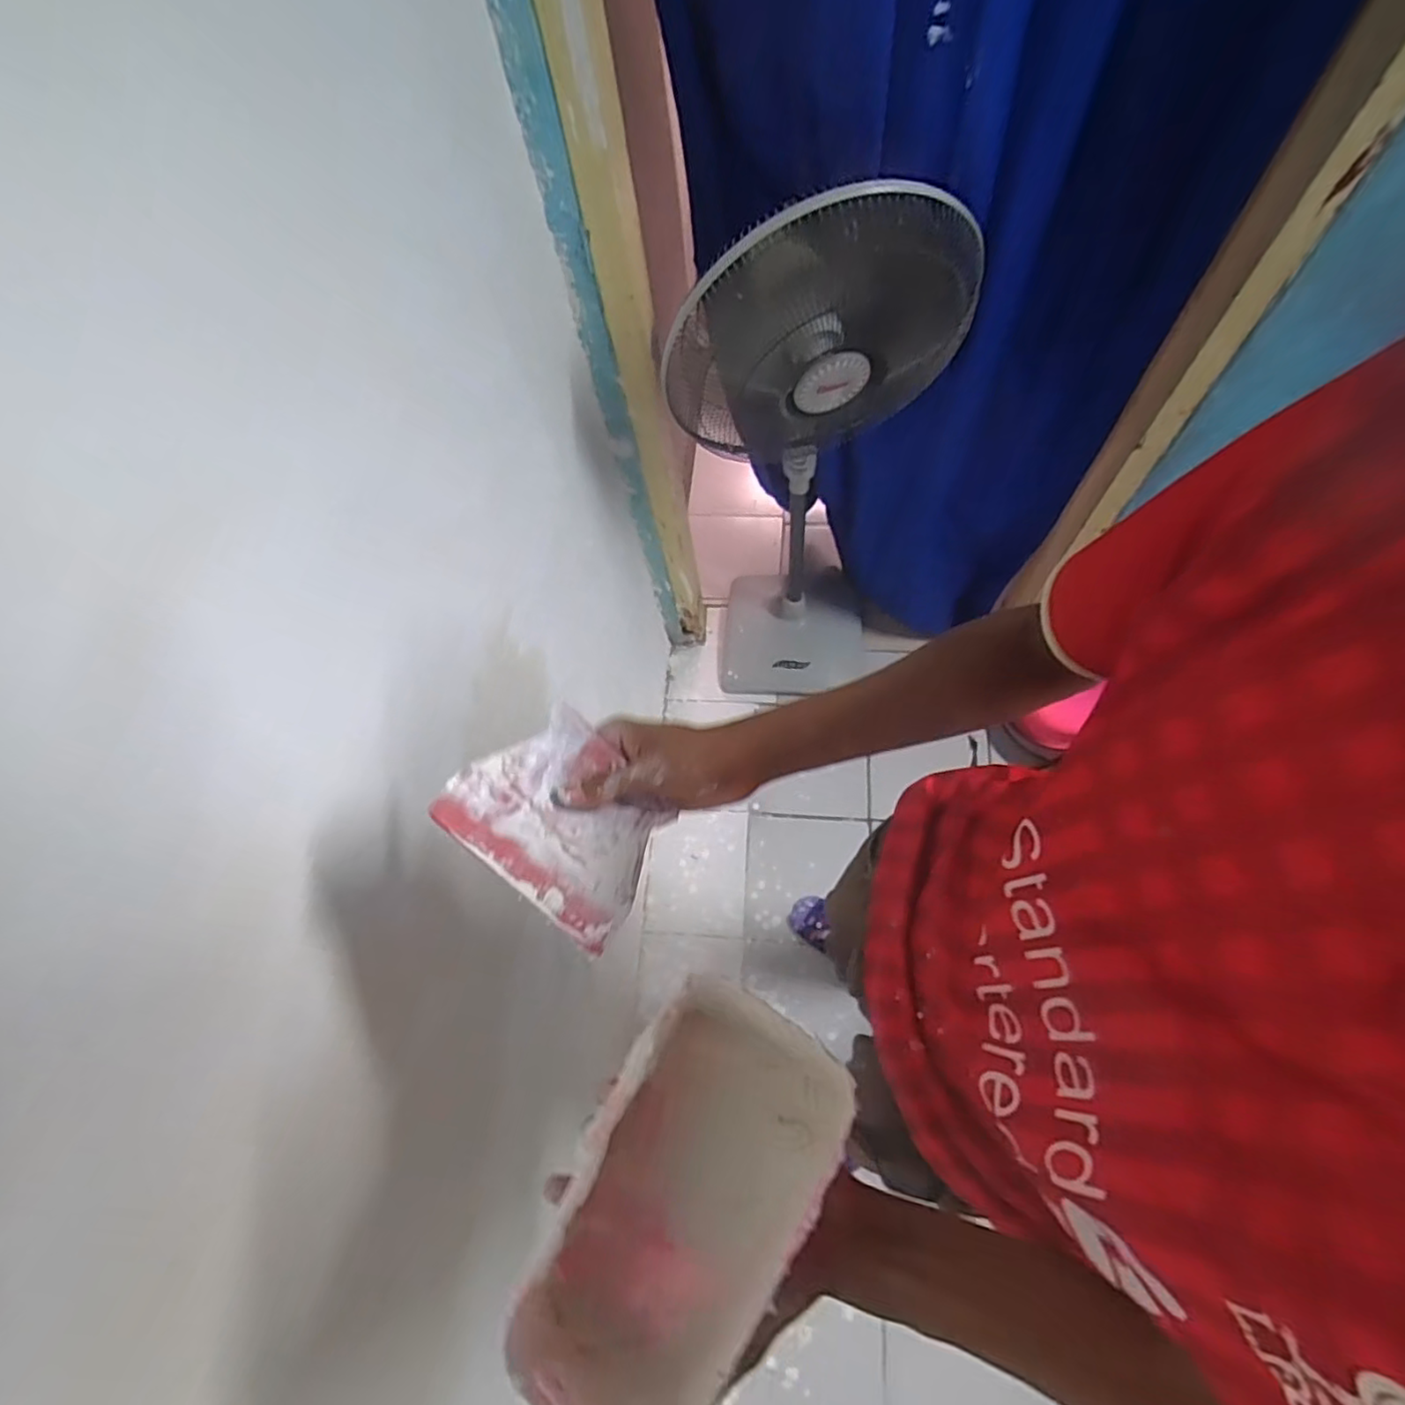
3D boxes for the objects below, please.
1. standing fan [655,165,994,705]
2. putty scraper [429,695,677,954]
[{"bbox_3d":[0.232,-0.438,1.413,0.435,1.318,0.486,13,67,12],"label":"standing fan"},{"bbox_3d":[-0.079,0.069,0.391,0.122,0.005,0.101,46,53,-10],"label":"putty scraper"}]

